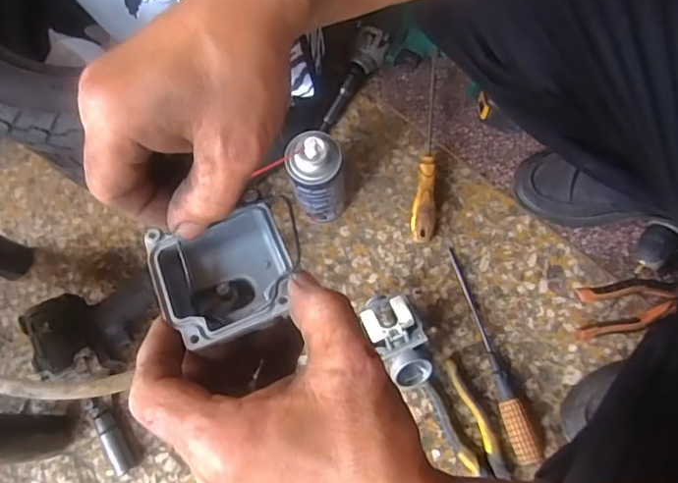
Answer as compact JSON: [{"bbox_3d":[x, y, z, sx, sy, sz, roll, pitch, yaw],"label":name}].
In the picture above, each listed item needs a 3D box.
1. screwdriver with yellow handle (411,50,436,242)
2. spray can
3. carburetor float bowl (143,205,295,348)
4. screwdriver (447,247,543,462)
[{"bbox_3d":[0.117,-0.127,0.705,0.028,0.033,0.265,7,75,3],"label":"screwdriver with yellow handle"},{"bbox_3d":[-0.023,-0.067,0.624,0.059,0.171,0.056,3,75,2],"label":"spray can"},{"bbox_3d":[-0.055,0.017,0.269,0.062,0.040,0.060,-21,79,-4],"label":"carburetor float bowl"},{"bbox_3d":[0.184,0.124,0.643,0.039,0.028,0.253,-14,75,-2],"label":"screwdriver"}]

